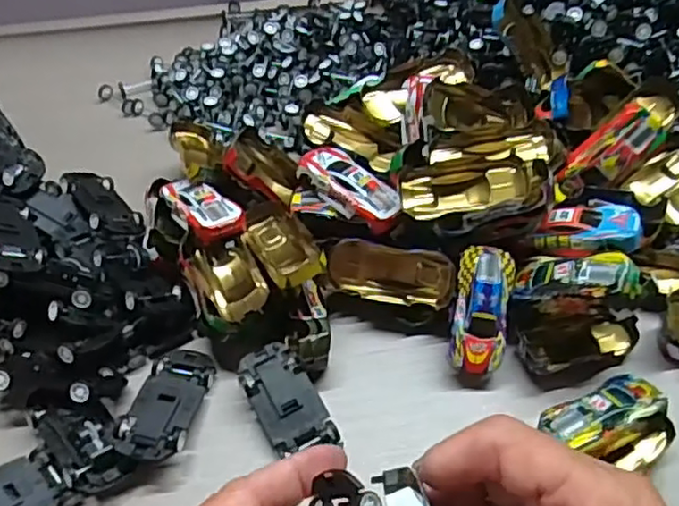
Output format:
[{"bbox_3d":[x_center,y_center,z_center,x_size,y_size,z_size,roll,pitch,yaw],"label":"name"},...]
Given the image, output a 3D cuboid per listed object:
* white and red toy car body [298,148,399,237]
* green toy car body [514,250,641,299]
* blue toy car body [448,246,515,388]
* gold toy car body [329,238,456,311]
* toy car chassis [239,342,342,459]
[{"bbox_3d":[0.006,-0.034,0.352,0.029,0.019,0.061,-36,59,-26],"label":"white and red toy car body"},{"bbox_3d":[0.113,0.013,0.317,0.056,0.015,0.023,-5,42,43],"label":"green toy car body"},{"bbox_3d":[0.070,0.032,0.328,0.028,0.016,0.069,8,85,3],"label":"blue toy car body"},{"bbox_3d":[0.026,0.011,0.343,0.064,0.017,0.030,7,93,-3],"label":"gold toy car body"},{"bbox_3d":[-0.025,0.072,0.312,0.030,0.014,0.055,-25,55,-20],"label":"toy car chassis"}]

